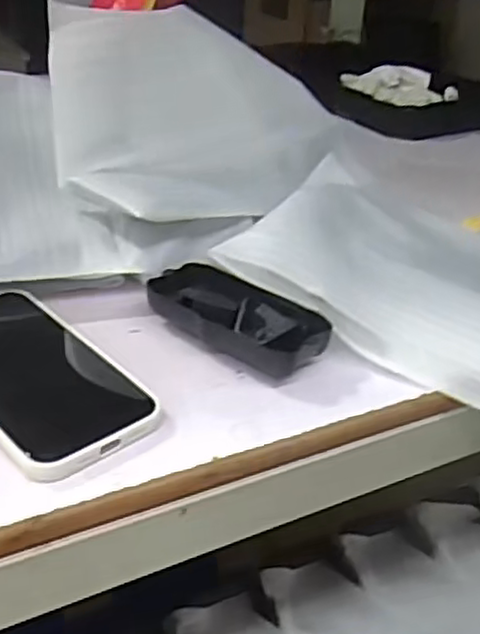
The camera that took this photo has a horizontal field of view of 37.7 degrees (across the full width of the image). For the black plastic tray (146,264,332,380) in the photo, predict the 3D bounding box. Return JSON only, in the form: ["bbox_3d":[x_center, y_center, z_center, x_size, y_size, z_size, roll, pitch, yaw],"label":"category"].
[{"bbox_3d":[-0.002,0.002,0.410,0.109,0.031,0.050,27,37,32],"label":"black plastic tray"}]

